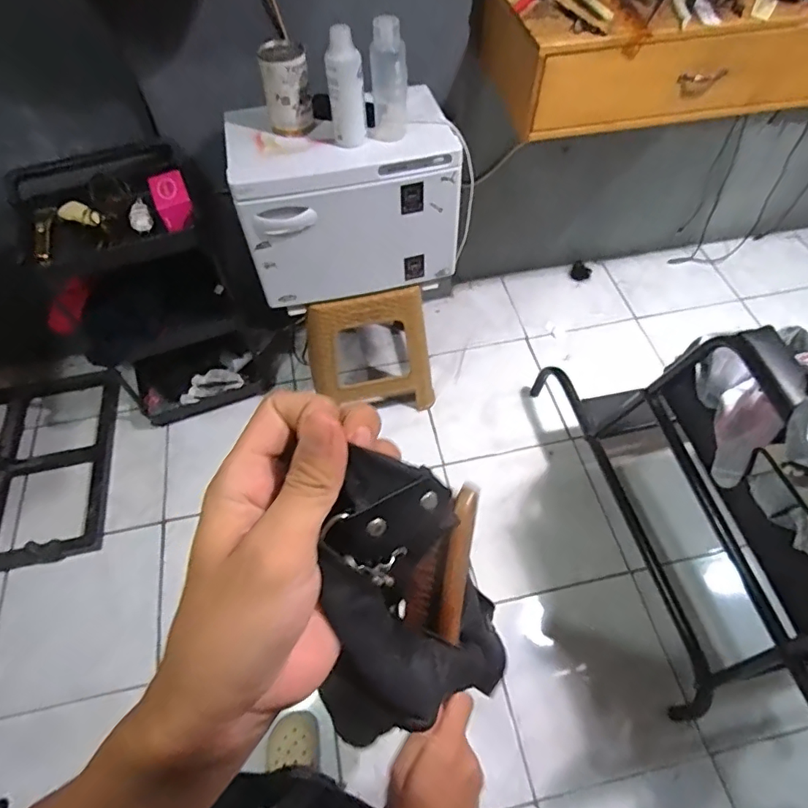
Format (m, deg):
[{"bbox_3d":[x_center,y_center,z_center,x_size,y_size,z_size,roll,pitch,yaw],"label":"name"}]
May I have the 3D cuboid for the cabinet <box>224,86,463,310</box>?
[{"bbox_3d":[-0.124,-0.469,1.171,0.456,0.304,0.296,-9,58,-4],"label":"cabinet"}]

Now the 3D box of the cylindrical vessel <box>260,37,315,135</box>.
[{"bbox_3d":[-0.230,-0.619,1.014,0.089,0.145,0.081,-5,58,-1],"label":"cylindrical vessel"}]

